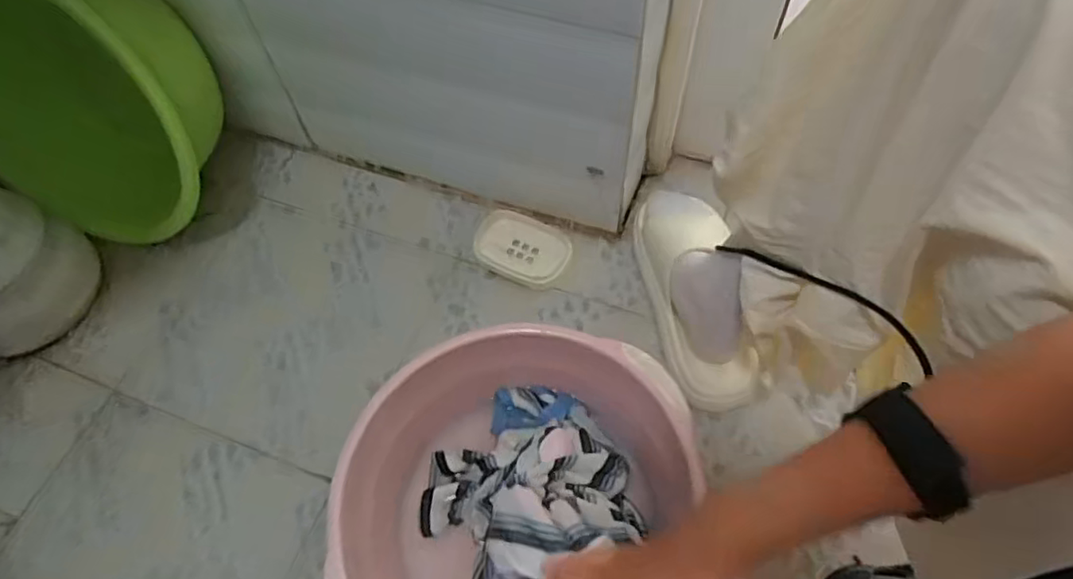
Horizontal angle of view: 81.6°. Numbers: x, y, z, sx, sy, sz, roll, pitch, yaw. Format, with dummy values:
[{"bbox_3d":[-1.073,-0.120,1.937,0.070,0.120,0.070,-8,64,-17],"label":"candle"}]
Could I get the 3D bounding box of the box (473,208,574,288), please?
[{"bbox_3d":[-0.017,-0.054,0.764,0.126,0.031,0.084,25,63,15],"label":"box"}]

